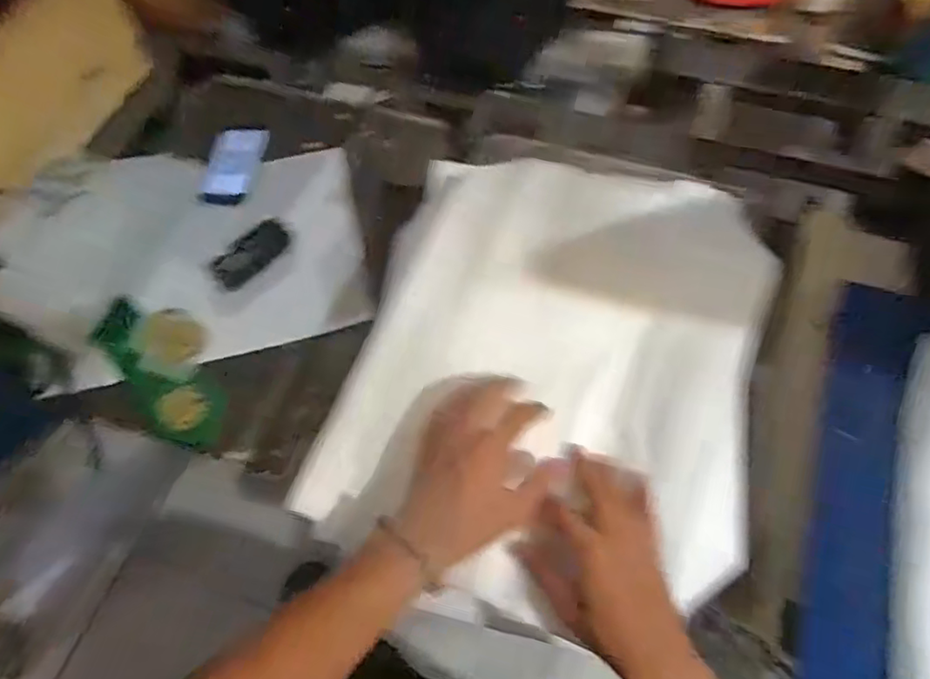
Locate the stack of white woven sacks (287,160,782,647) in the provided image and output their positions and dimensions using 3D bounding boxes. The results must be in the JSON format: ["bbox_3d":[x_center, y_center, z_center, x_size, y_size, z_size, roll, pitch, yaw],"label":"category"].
[{"bbox_3d":[0.078,0.024,0.566,0.375,0.087,0.428,9,65,5],"label":"stack of white woven sacks"}]

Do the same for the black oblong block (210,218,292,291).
[{"bbox_3d":[-0.270,-0.110,0.768,0.048,0.022,0.108,36,70,16],"label":"black oblong block"}]

